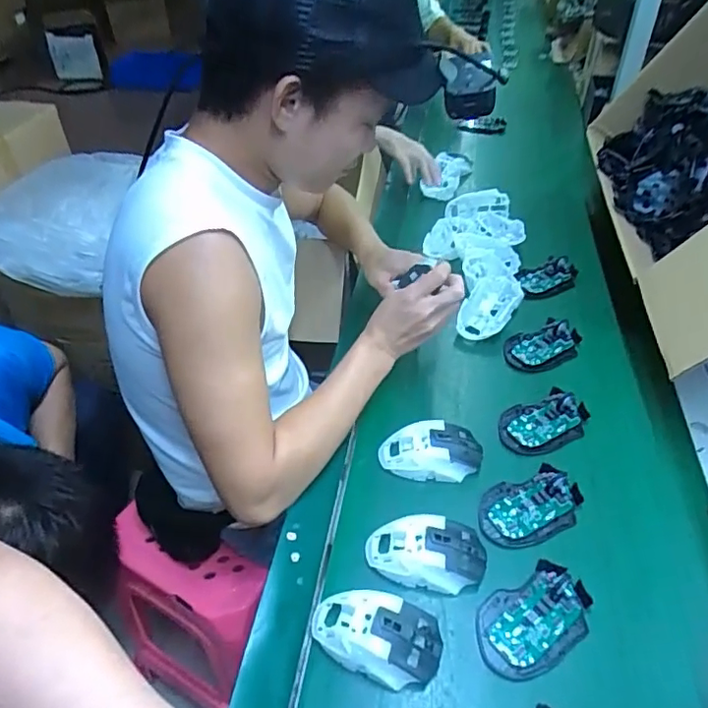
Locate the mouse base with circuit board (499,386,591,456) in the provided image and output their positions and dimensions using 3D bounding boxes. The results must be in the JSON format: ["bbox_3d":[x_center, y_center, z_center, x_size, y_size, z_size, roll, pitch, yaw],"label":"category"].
[{"bbox_3d":[0.232,0.079,0.688,0.113,0.022,0.070,-14,45,-14],"label":"mouse base with circuit board"}]

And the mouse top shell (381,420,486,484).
[{"bbox_3d":[0.089,0.114,0.649,0.113,0.036,0.064,-6,44,-6],"label":"mouse top shell"}]

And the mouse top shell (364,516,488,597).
[{"bbox_3d":[0.071,0.195,0.561,0.118,0.037,0.068,3,43,4],"label":"mouse top shell"}]

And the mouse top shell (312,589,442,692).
[{"bbox_3d":[0.019,0.250,0.504,0.116,0.037,0.071,6,44,7],"label":"mouse top shell"}]

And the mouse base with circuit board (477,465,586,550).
[{"bbox_3d":[0.186,0.162,0.604,0.112,0.018,0.072,-18,46,-18],"label":"mouse base with circuit board"}]

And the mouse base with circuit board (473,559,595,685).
[{"bbox_3d":[0.166,0.243,0.520,0.116,0.014,0.074,-20,47,-20],"label":"mouse base with circuit board"}]

